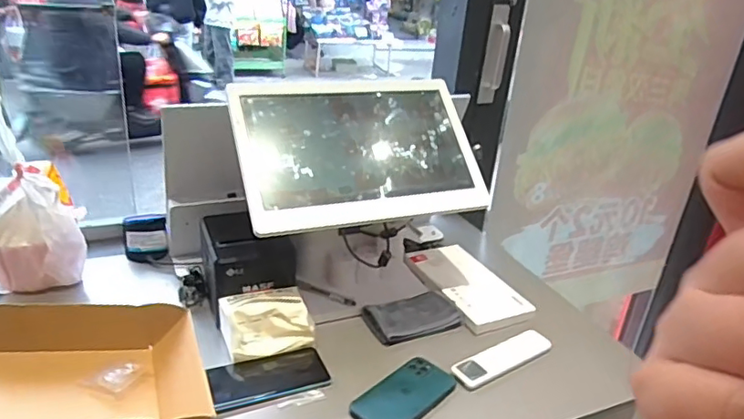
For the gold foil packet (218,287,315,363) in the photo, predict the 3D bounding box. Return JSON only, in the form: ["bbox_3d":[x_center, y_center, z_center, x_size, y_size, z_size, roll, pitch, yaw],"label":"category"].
[{"bbox_3d":[-0.151,0.161,0.807,0.125,0.057,0.085,-4,27,-20],"label":"gold foil packet"}]

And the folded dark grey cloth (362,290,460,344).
[{"bbox_3d":[0.066,0.167,0.884,0.148,0.007,0.088,-6,28,-23],"label":"folded dark grey cloth"}]

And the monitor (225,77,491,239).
[{"bbox_3d":[-0.019,-0.097,0.875,0.375,0.035,0.249,-7,70,-22],"label":"monitor"}]

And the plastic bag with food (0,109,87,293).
[{"bbox_3d":[-0.541,0.010,0.884,0.154,0.222,0.112,2,25,-8],"label":"plastic bag with food"}]

